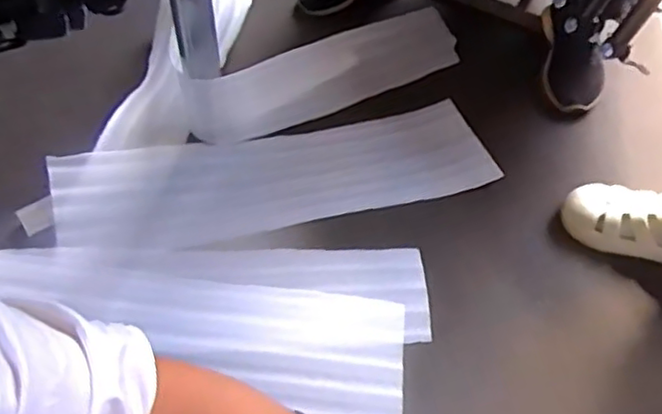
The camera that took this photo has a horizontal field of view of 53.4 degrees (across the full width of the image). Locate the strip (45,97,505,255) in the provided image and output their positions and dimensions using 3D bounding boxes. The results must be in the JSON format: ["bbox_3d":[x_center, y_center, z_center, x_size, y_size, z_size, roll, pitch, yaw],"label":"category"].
[{"bbox_3d":[-0.078,-0.055,0.986,0.634,0.070,0.173,-13,56,-12],"label":"strip"}]

